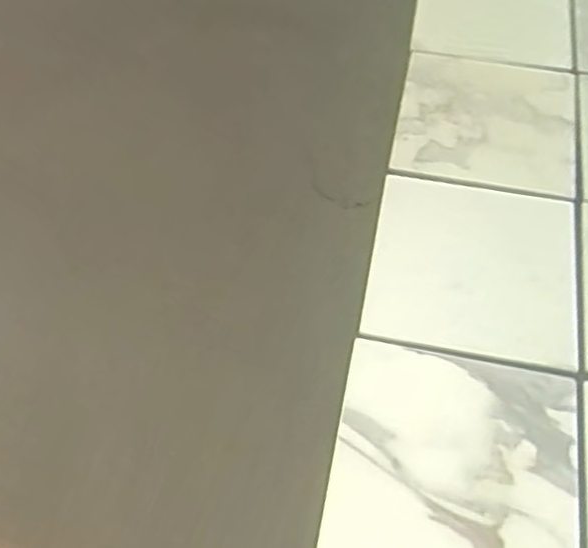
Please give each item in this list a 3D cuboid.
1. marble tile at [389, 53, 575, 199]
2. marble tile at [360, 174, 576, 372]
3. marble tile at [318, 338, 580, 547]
[{"bbox_3d":[0.316,-0.262,1.134,0.284,0.015,0.276,8,57,10],"label":"marble tile"},{"bbox_3d":[0.255,-0.015,0.988,0.280,0.014,0.284,8,57,10],"label":"marble tile"},{"bbox_3d":[0.195,0.234,0.837,0.288,0.005,0.286,9,57,10],"label":"marble tile"}]

